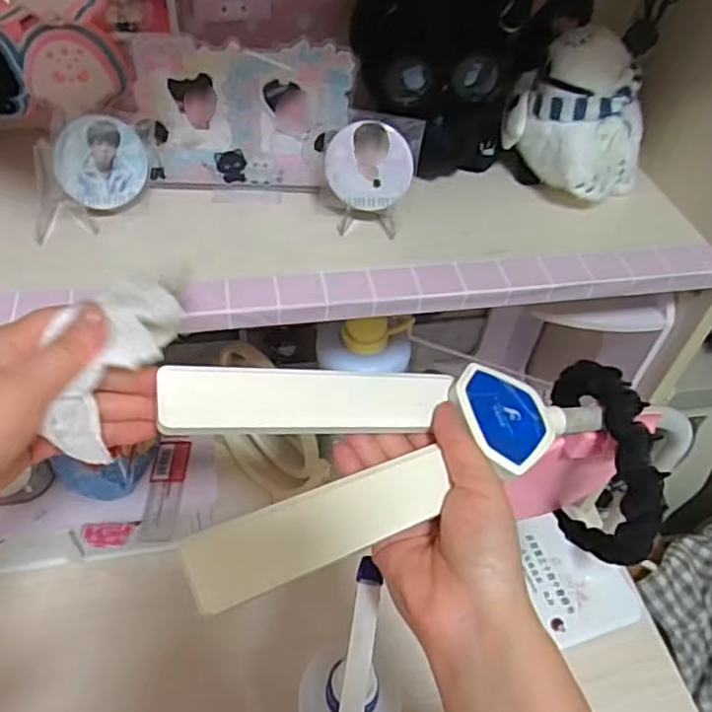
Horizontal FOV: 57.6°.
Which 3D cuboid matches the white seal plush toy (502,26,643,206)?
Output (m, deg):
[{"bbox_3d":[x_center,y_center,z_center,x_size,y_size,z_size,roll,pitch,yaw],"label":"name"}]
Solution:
[{"bbox_3d":[0.160,-0.174,0.460,0.062,0.090,0.091,-29,57,-28],"label":"white seal plush toy"}]

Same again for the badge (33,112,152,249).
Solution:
[{"bbox_3d":[-0.169,-0.116,0.411,0.074,0.062,0.032,-16,51,-20],"label":"badge"}]

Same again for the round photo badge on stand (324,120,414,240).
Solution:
[{"bbox_3d":[0.008,-0.115,0.427,0.053,0.071,0.021,3,47,-4],"label":"round photo badge on stand"}]

